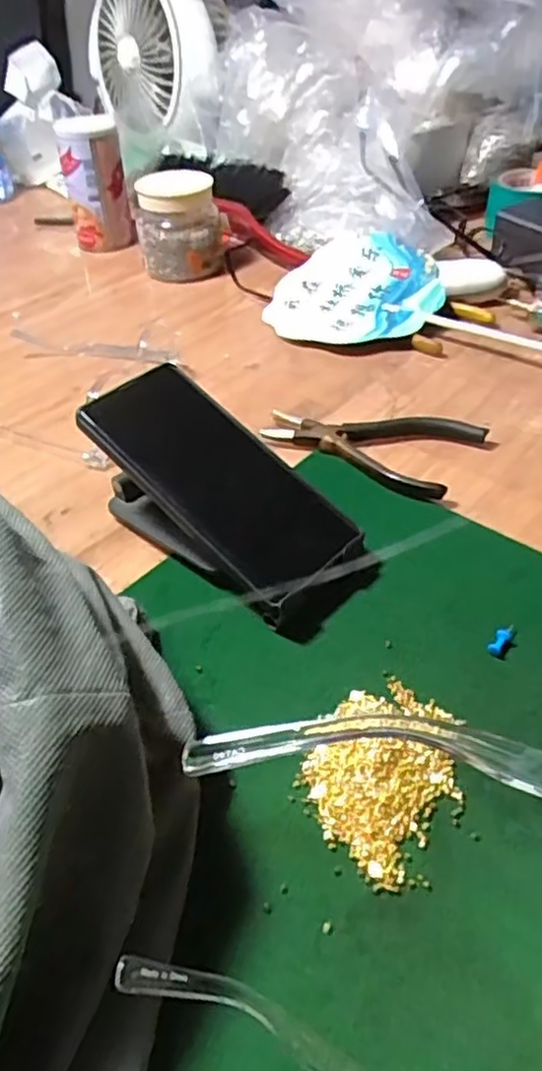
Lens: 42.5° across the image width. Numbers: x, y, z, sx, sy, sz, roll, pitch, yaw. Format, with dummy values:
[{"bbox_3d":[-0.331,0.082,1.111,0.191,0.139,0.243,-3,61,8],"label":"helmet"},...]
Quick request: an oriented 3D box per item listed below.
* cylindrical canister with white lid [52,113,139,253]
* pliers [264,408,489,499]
[{"bbox_3d":[-0.188,-0.376,0.750,0.064,0.122,0.057,-12,43,-10],"label":"cylindrical canister with white lid"},{"bbox_3d":[0.069,-0.069,0.485,0.136,0.015,0.080,22,49,25],"label":"pliers"}]

